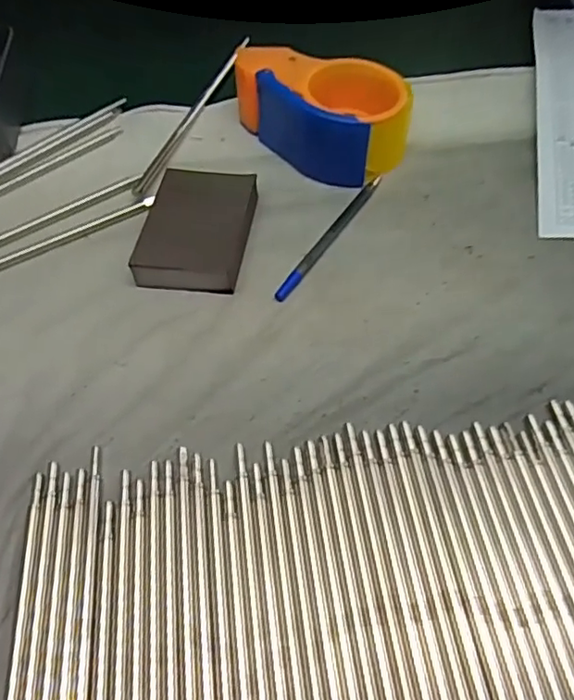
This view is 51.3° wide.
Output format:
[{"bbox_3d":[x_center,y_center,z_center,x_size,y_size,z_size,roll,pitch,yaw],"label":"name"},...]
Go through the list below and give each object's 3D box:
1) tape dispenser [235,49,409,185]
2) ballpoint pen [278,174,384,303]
[{"bbox_3d":[0.026,-0.189,0.464,0.134,0.059,0.081,34,63,21],"label":"tape dispenser"},{"bbox_3d":[0.032,-0.084,0.426,0.009,0.007,0.139,26,62,20],"label":"ballpoint pen"}]

